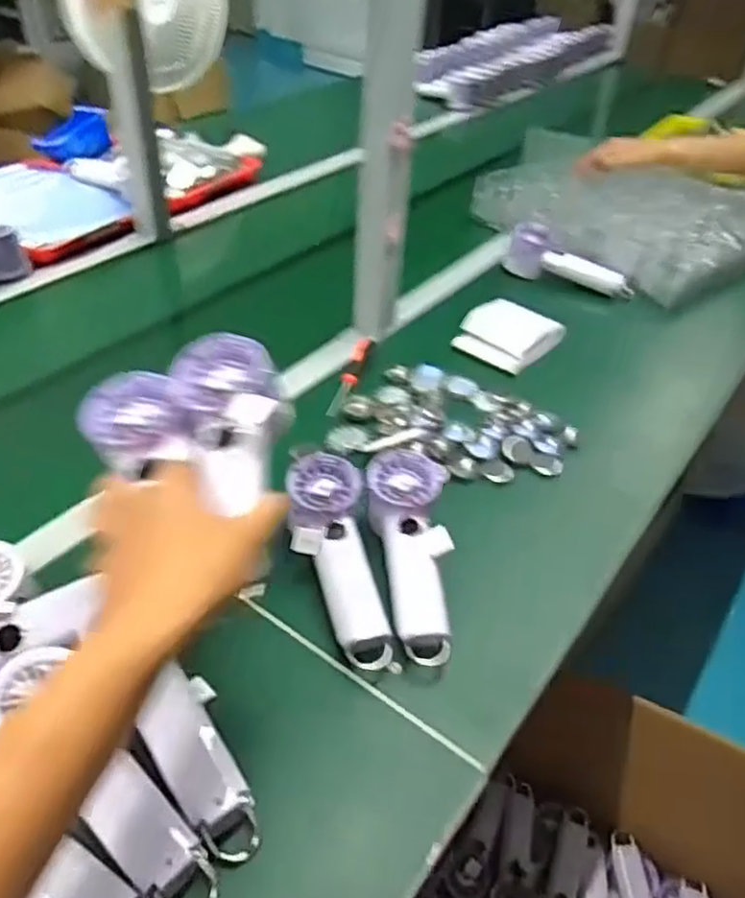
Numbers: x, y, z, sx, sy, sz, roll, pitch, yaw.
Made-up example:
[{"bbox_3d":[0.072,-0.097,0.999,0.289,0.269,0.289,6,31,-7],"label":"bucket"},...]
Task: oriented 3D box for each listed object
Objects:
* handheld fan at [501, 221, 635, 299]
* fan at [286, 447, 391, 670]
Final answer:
[{"bbox_3d":[0.296,-0.284,1.050,0.203,0.067,0.057,20,44,19],"label":"handheld fan"},{"bbox_3d":[-0.028,0.088,0.599,0.066,0.034,0.200,-10,58,-15],"label":"fan"}]

